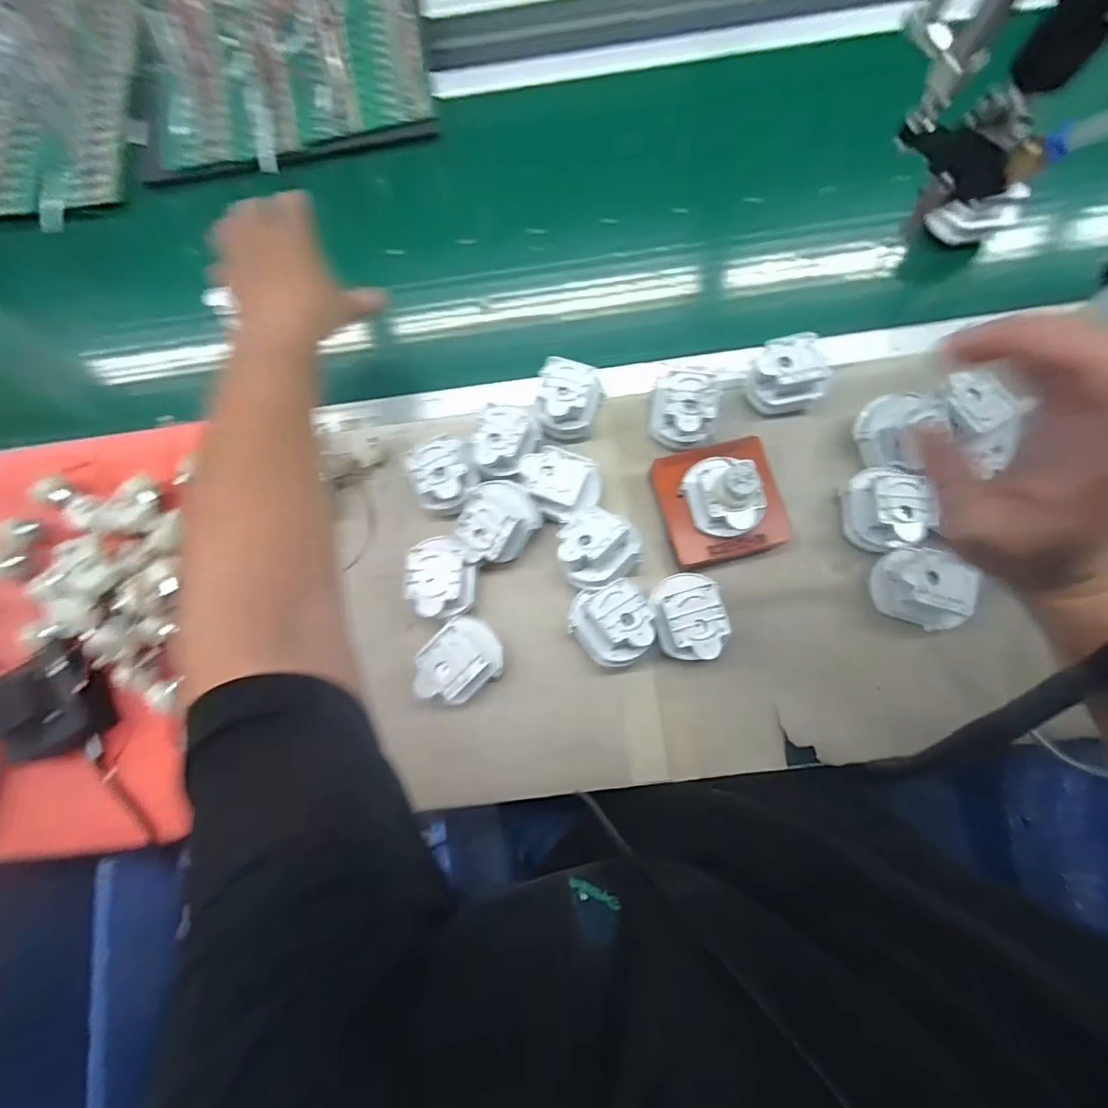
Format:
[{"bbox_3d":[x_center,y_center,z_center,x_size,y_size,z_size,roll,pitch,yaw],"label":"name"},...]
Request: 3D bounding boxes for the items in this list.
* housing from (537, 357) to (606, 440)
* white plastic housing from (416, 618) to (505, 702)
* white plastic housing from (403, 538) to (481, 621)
[{"bbox_3d":[0.014,-0.140,0.445,0.061,0.058,0.060,8,78,5],"label":"housing"},{"bbox_3d":[-0.076,0.091,0.393,0.072,0.048,0.057,-44,79,-6],"label":"white plastic housing"},{"bbox_3d":[-0.096,0.023,0.411,0.054,0.048,0.068,1,78,3],"label":"white plastic housing"}]

